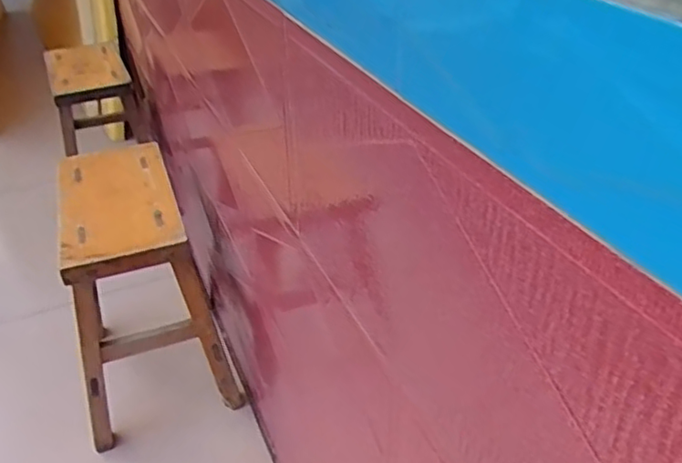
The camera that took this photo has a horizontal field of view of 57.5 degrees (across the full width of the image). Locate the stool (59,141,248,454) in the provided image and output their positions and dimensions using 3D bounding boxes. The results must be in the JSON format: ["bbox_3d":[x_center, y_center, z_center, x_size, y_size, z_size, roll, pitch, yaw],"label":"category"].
[{"bbox_3d":[-0.356,0.104,1.059,0.238,0.387,0.317,-18,37,-22],"label":"stool"}]

